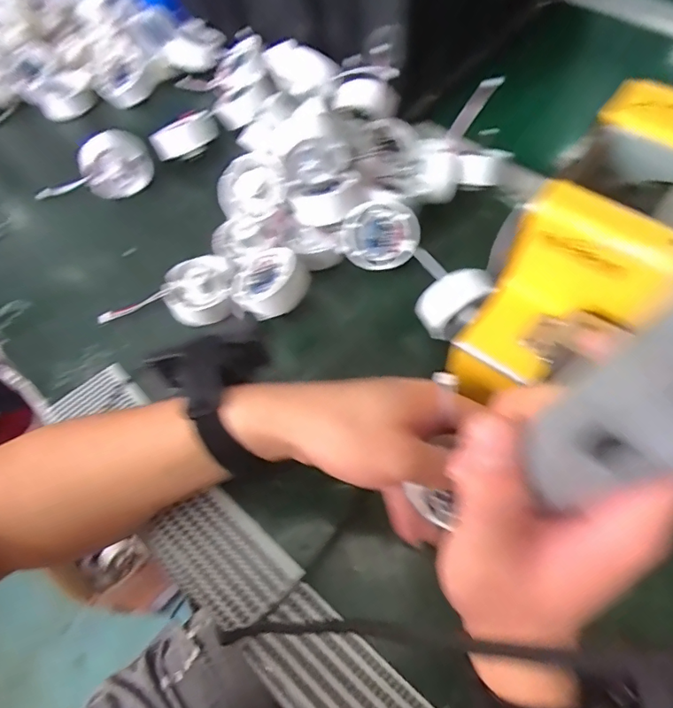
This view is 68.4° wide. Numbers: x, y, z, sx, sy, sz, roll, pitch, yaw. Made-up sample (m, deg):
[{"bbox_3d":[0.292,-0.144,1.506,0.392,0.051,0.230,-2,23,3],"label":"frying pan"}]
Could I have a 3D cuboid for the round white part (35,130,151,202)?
[{"bbox_3d":[-0.246,-0.184,0.496,0.120,0.071,0.030,-3,61,2],"label":"round white part"}]

